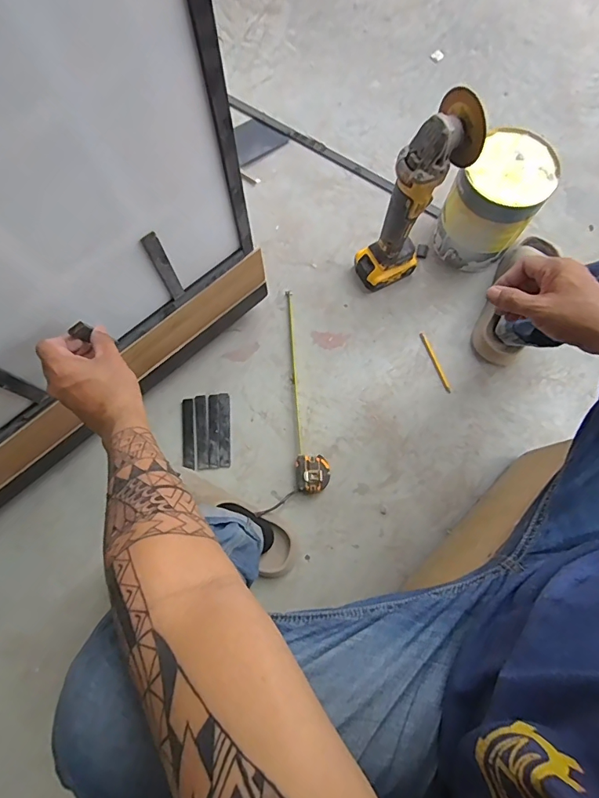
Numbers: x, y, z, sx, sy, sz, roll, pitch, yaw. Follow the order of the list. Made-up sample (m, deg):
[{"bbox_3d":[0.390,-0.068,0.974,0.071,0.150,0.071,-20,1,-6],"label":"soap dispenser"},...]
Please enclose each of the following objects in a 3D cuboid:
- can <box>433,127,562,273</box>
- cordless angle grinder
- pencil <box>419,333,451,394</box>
[{"bbox_3d":[0.373,-0.371,0.848,0.142,0.223,0.156,0,76,0],"label":"can"},{"bbox_3d":[0.198,-0.326,0.767,0.098,0.356,0.149,40,79,9],"label":"cordless angle grinder"},{"bbox_3d":[0.274,-0.074,0.883,0.011,0.005,0.132,-21,77,-5],"label":"pencil"}]

